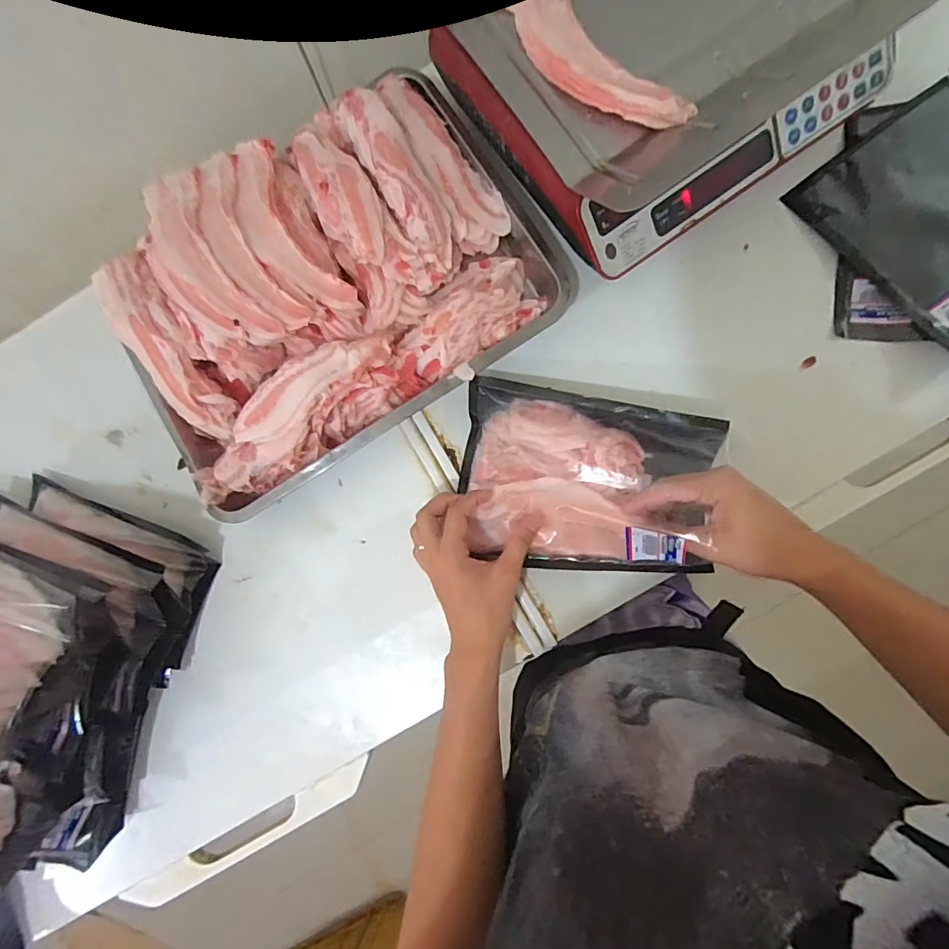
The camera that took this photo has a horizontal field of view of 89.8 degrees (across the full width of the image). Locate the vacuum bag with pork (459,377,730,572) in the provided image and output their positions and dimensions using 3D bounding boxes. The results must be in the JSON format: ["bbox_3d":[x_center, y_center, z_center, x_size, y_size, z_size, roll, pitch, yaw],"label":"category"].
[{"bbox_3d":[0.104,0.003,0.464,0.238,0.050,0.178,7,85,8],"label":"vacuum bag with pork"}]

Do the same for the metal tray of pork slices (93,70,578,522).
[{"bbox_3d":[-0.159,-0.193,0.495,0.439,0.108,0.321,-32,81,3],"label":"metal tray of pork slices"}]

